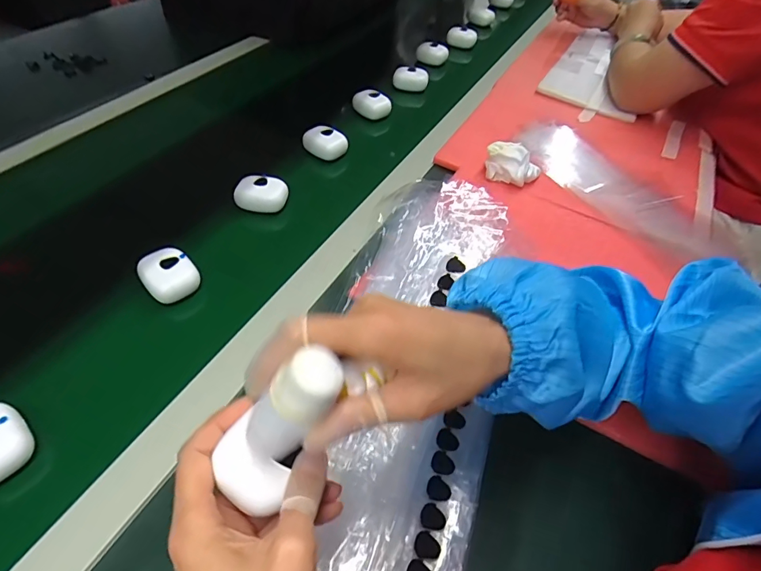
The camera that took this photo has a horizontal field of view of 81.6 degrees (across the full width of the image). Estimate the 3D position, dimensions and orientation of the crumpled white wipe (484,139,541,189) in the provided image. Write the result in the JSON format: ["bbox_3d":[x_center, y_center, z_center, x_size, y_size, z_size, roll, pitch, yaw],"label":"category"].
[{"bbox_3d":[0.168,-0.156,0.554,0.069,0.038,0.050,21,51,13],"label":"crumpled white wipe"}]

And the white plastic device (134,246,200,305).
[{"bbox_3d":[-0.207,-0.012,0.431,0.051,0.022,0.047,35,56,24],"label":"white plastic device"}]

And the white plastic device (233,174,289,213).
[{"bbox_3d":[-0.140,-0.110,0.524,0.058,0.027,0.040,7,49,1],"label":"white plastic device"}]

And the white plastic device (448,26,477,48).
[{"bbox_3d":[0.154,-0.467,0.830,0.054,0.036,0.030,8,49,3],"label":"white plastic device"}]

